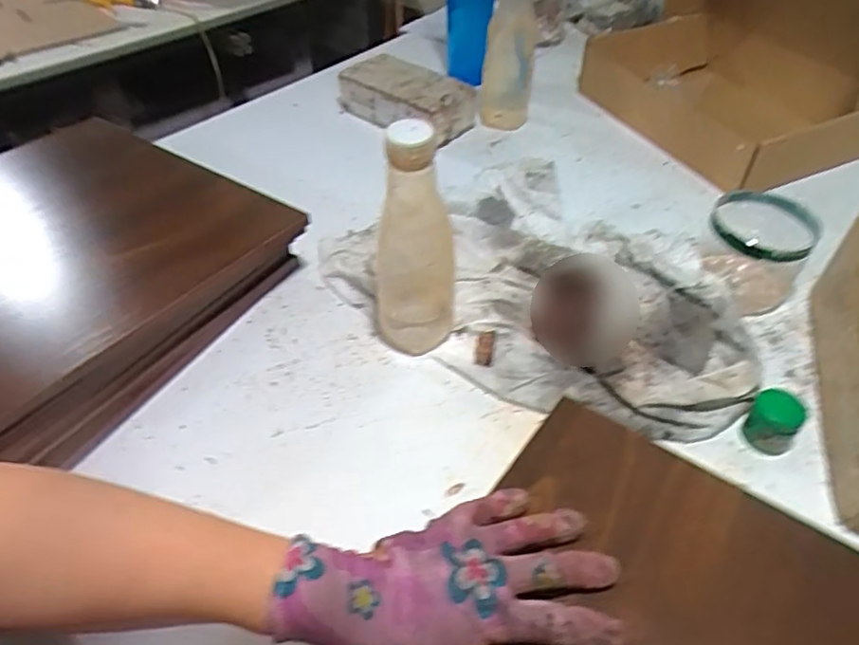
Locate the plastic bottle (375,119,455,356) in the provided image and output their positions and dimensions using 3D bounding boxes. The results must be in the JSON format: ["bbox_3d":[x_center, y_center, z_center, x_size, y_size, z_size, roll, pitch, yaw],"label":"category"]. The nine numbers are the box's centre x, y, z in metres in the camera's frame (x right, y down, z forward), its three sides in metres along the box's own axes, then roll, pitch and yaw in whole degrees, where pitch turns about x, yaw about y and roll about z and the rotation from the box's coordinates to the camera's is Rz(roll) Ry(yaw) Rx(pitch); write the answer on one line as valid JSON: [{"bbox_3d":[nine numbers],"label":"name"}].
[{"bbox_3d":[-0.015,-0.073,0.565,0.075,0.225,0.068,0,45,1],"label":"plastic bottle"}]

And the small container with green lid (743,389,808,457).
[{"bbox_3d":[0.297,0.088,0.532,0.040,0.046,0.037,0,45,0],"label":"small container with green lid"}]

